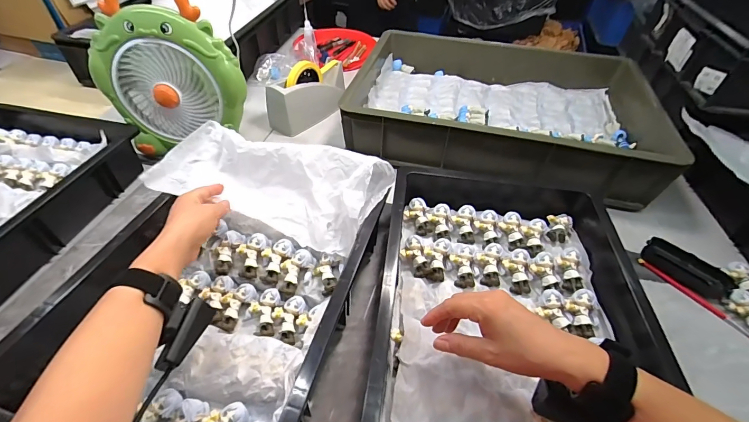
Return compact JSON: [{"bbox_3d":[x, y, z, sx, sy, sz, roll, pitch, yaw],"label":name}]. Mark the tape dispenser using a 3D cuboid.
[{"bbox_3d":[-0.146,-0.270,0.797,0.078,0.114,0.200,33,53,26],"label":"tape dispenser"}]

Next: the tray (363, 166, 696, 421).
[{"bbox_3d":[0.162,0.116,0.438,0.302,0.077,0.467,7,46,4],"label":"tray"}]

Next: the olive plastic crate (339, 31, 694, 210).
[{"bbox_3d":[0.268,-0.243,0.763,0.585,0.125,0.400,13,47,9],"label":"olive plastic crate"}]

